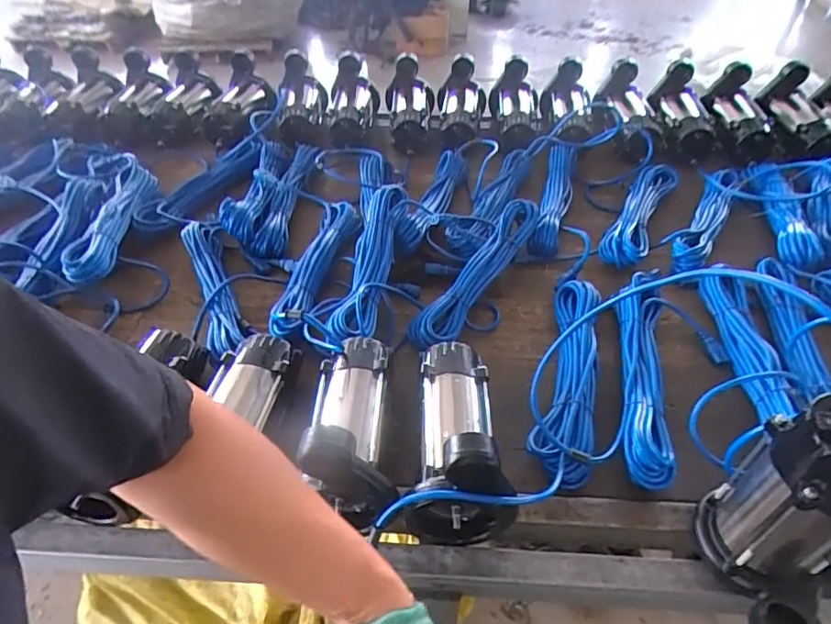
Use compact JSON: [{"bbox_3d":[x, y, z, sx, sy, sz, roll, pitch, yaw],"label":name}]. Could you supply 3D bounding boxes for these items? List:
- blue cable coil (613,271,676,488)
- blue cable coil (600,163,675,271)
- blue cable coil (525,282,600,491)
[{"bbox_3d":[0.312,0.068,0.735,0.073,0.052,0.352,11,45,12],"label":"blue cable coil"},{"bbox_3d":[0.421,-0.180,1.002,0.079,0.053,0.316,23,49,22],"label":"blue cable coil"},{"bbox_3d":[0.215,0.071,0.743,0.084,0.063,0.352,12,46,13],"label":"blue cable coil"}]

